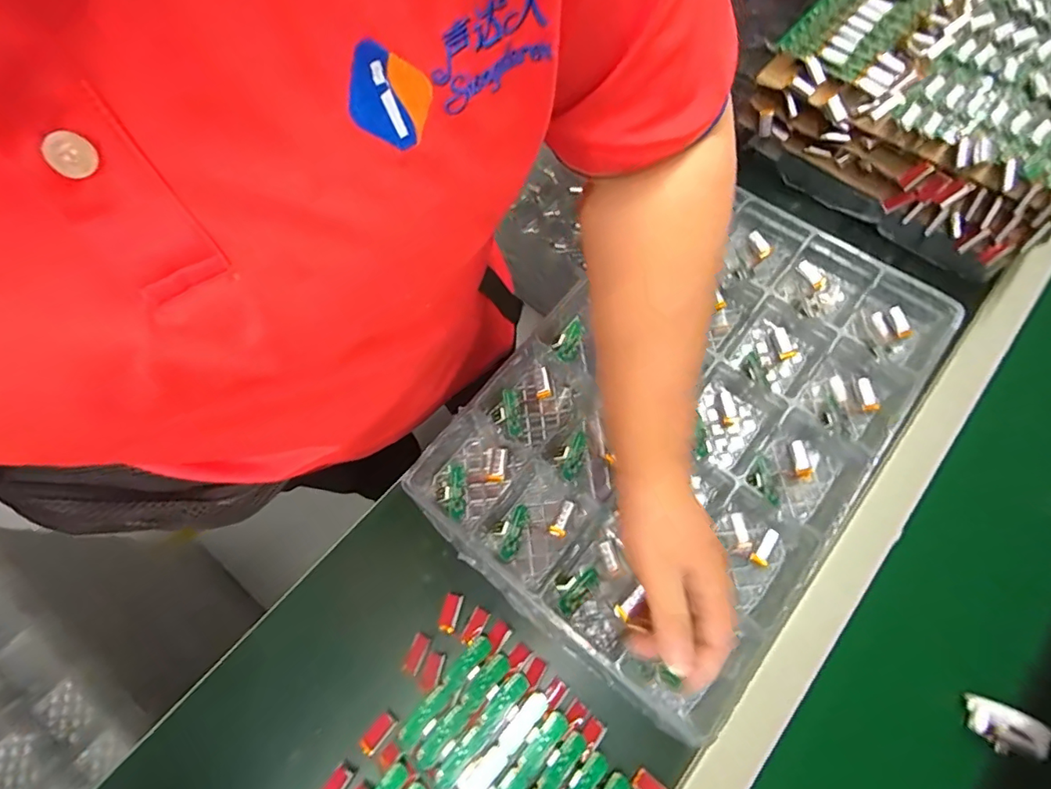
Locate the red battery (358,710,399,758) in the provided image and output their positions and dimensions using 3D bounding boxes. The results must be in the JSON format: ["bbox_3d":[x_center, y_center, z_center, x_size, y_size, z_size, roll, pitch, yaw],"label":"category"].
[{"bbox_3d":[-0.121,0.277,0.414,0.016,0.006,0.033,39,74,16],"label":"red battery"}]

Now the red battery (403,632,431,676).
[{"bbox_3d":[-0.092,0.220,0.430,0.015,0.004,0.030,19,69,10],"label":"red battery"}]

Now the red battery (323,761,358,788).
[{"bbox_3d":[-0.149,0.309,0.398,0.017,0.007,0.033,30,72,14],"label":"red battery"}]

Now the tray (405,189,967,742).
[{"bbox_3d":[0.151,0.009,0.475,0.305,0.056,0.457,37,72,19],"label":"tray"}]

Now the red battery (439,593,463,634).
[{"bbox_3d":[-0.067,0.194,0.448,0.014,0.004,0.032,10,68,6],"label":"red battery"}]

